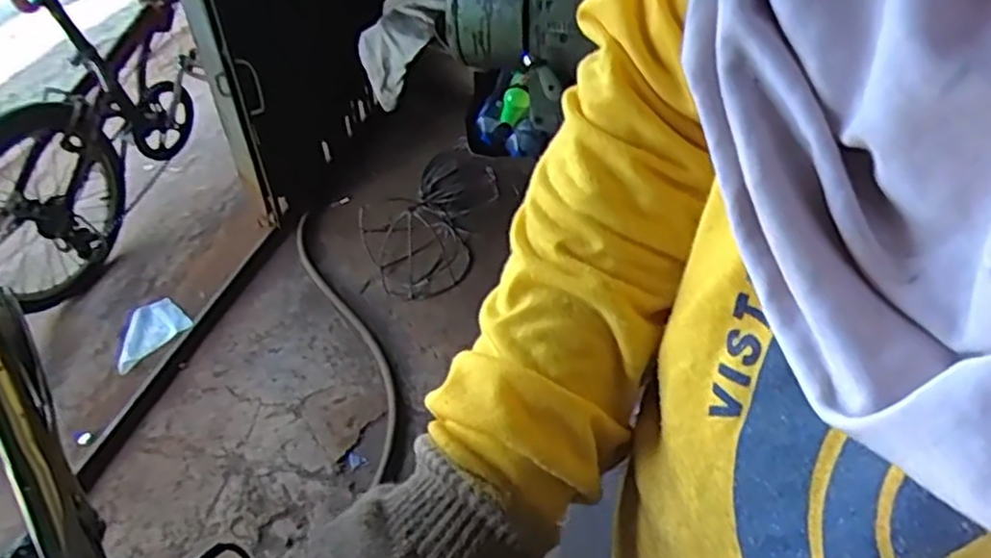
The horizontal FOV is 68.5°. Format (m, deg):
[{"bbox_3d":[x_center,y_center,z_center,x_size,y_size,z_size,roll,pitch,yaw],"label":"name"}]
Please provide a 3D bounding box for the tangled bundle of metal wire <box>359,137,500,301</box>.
[{"bbox_3d":[-0.143,-0.173,1.853,0.260,0.128,0.504,19,48,21],"label":"tangled bundle of metal wire"}]

